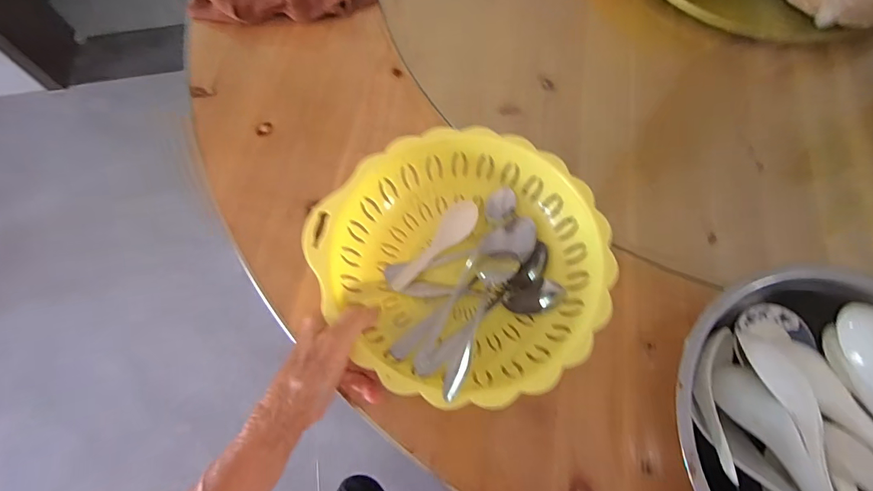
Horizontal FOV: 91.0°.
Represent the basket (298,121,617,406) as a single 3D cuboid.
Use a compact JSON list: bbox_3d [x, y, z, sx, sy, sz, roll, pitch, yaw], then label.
[{"bbox_3d":[0.025,0.014,0.396,0.236,0.066,0.241,0,69,1],"label":"basket"}]

